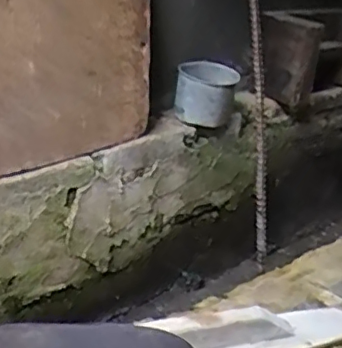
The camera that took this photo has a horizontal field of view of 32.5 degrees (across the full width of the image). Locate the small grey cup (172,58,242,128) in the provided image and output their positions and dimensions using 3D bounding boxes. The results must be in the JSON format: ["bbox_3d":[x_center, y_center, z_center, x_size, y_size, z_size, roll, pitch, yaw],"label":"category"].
[{"bbox_3d":[0.067,-0.152,1.153,0.118,0.122,0.117,6,24,-3],"label":"small grey cup"}]

